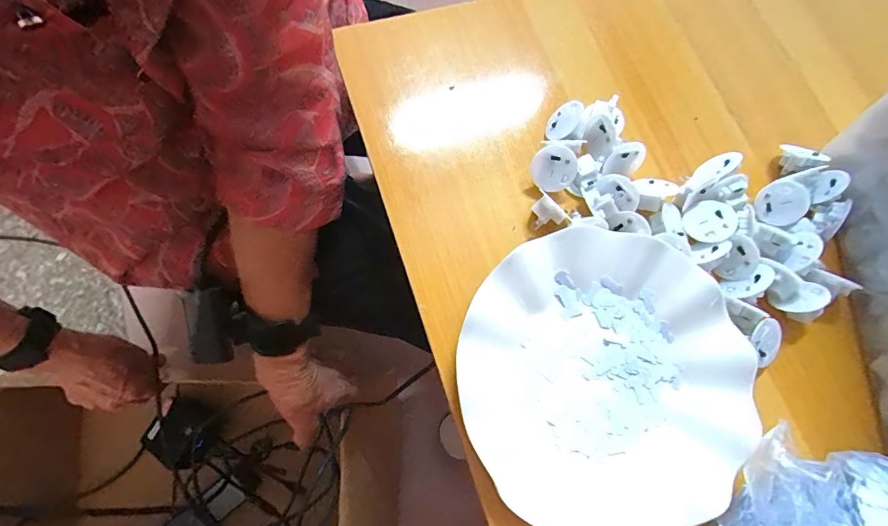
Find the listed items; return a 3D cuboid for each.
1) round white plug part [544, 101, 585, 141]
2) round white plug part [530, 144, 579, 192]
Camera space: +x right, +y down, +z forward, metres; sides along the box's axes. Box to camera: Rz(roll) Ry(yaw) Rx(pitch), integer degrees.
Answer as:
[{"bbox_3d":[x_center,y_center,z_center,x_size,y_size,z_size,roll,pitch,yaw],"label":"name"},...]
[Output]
[{"bbox_3d":[0.091,-0.108,0.321,0.026,0.007,0.032,15,83,46],"label":"round white plug part"},{"bbox_3d":[0.079,-0.069,0.306,0.032,0.010,0.032,14,113,-2],"label":"round white plug part"}]

